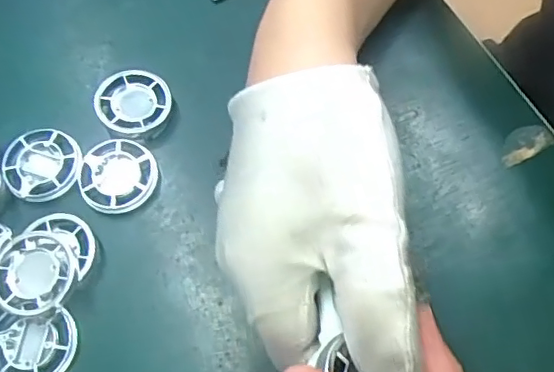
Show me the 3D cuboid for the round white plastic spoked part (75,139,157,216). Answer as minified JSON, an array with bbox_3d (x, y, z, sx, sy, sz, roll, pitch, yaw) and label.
[{"bbox_3d":[-0.081,-0.004,0.295,0.039,0.010,0.039,-1,68,2],"label":"round white plastic spoked part"}]

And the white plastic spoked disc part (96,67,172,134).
[{"bbox_3d":[-0.076,-0.044,0.310,0.039,0.014,0.035,-32,70,-10],"label":"white plastic spoked disc part"}]

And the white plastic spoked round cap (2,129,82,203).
[{"bbox_3d":[-0.120,-0.012,0.295,0.038,0.004,0.039,-24,69,-7],"label":"white plastic spoked round cap"}]

